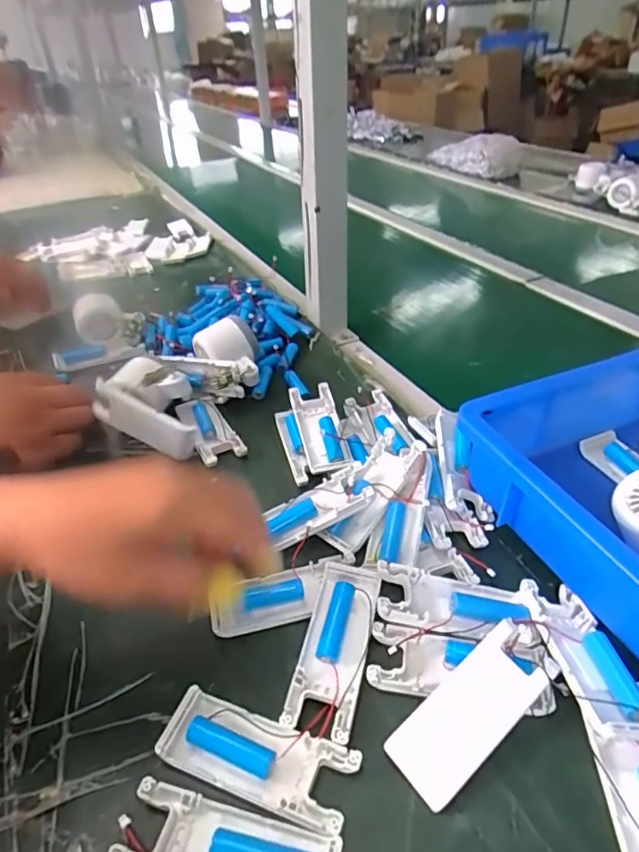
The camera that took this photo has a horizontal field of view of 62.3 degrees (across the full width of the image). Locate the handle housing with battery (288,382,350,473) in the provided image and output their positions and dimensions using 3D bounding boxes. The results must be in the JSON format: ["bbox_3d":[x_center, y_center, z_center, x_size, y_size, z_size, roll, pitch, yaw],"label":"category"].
[{"bbox_3d":[0.001,0.004,0.484,0.040,0.030,0.104,-9,38,-7],"label":"handle housing with battery"}]

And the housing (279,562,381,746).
[{"bbox_3d":[0.010,0.134,0.327,0.039,0.021,0.102,7,39,14],"label":"housing"}]

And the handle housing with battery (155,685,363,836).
[{"bbox_3d":[-0.034,0.178,0.284,0.103,0.013,0.042,12,40,20],"label":"handle housing with battery"}]

